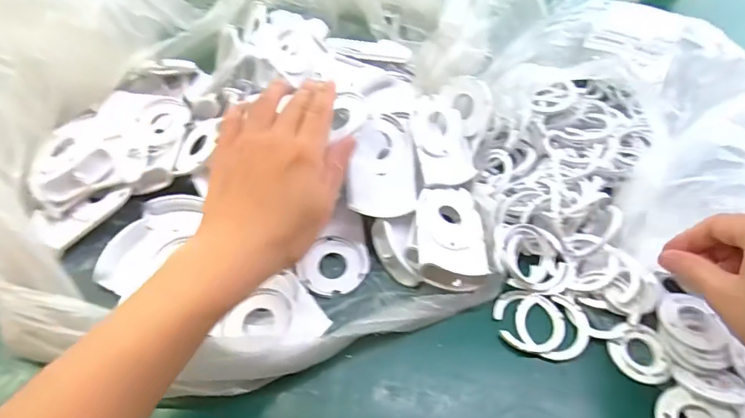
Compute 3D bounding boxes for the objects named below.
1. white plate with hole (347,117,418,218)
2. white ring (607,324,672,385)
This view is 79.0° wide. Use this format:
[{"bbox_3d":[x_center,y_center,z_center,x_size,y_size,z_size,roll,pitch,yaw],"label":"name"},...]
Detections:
[{"bbox_3d":[0.010,-0.033,0.368,0.059,0.012,0.079,4,80,-20],"label":"white plate with hole"},{"bbox_3d":[0.196,0.106,0.333,0.040,0.010,0.041,1,52,-2],"label":"white ring"}]

